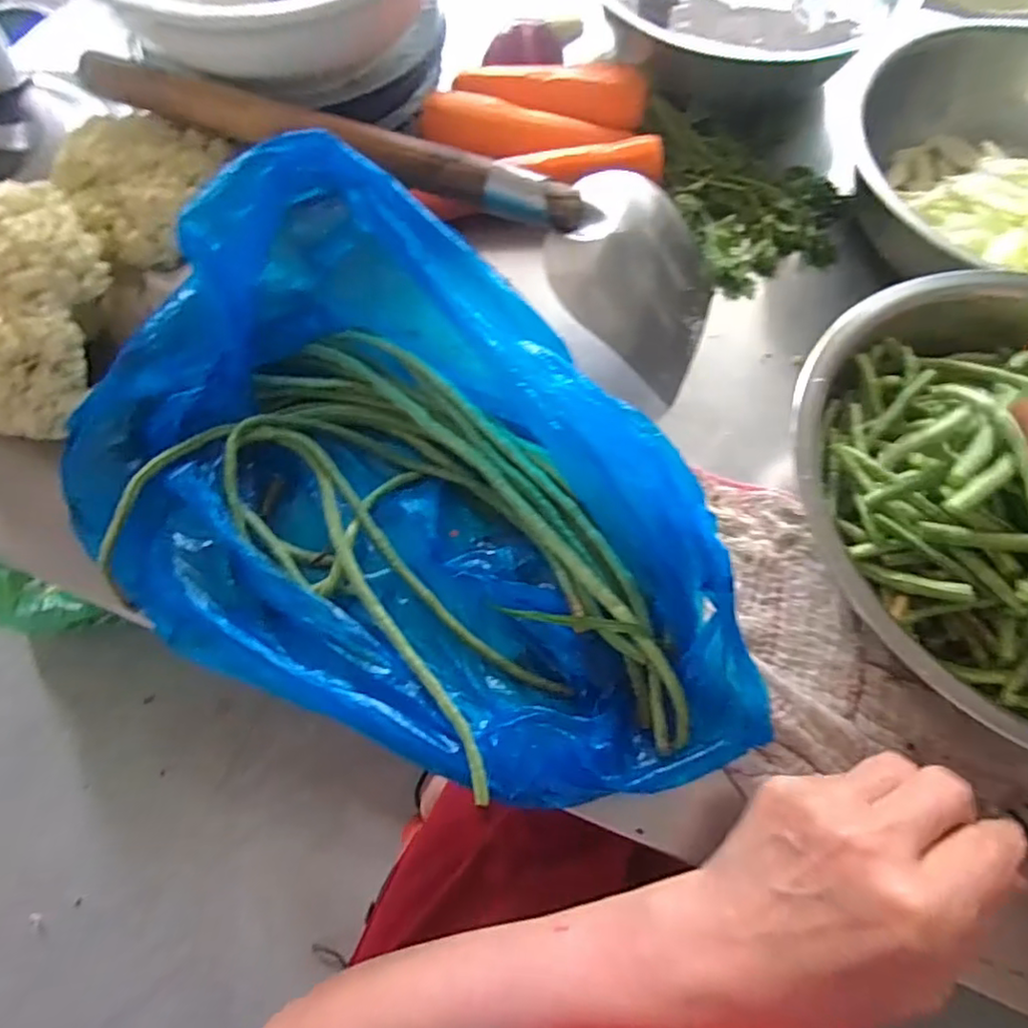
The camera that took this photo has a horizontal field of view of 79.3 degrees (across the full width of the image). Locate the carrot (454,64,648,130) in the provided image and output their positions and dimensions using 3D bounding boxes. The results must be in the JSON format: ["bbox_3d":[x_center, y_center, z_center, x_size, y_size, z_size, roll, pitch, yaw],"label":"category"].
[{"bbox_3d":[0.031,-0.355,0.515,0.157,0.033,0.034,8,68,4],"label":"carrot"}]

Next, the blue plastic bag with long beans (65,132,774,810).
[{"bbox_3d":[-0.045,-0.019,0.350,0.402,0.092,0.279,23,72,6],"label":"blue plastic bag with long beans"}]

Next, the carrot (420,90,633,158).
[{"bbox_3d":[0.009,-0.315,0.503,0.165,0.035,0.035,-2,67,0],"label":"carrot"}]

